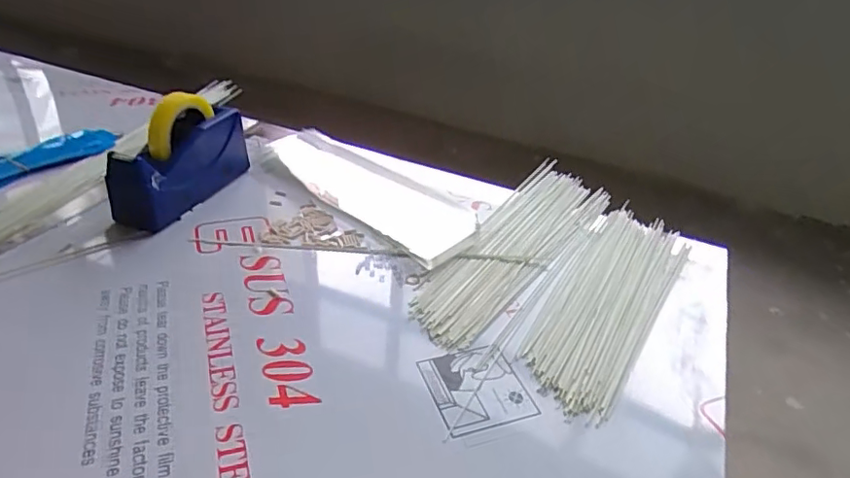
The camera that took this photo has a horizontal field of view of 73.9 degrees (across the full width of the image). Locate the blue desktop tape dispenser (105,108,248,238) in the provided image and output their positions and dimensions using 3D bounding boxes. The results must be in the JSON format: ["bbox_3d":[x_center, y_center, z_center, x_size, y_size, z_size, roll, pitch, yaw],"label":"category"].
[{"bbox_3d":[-0.334,-0.115,0.796,0.079,0.106,0.229,10,33,9],"label":"blue desktop tape dispenser"}]

